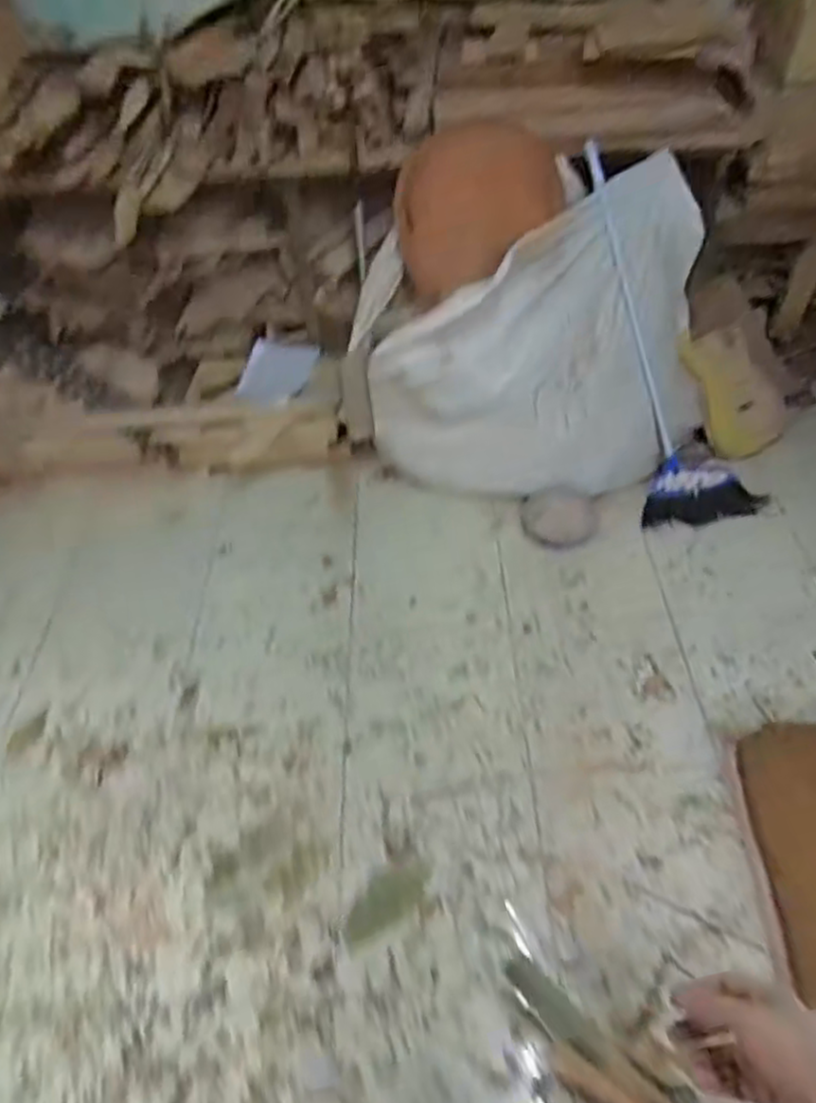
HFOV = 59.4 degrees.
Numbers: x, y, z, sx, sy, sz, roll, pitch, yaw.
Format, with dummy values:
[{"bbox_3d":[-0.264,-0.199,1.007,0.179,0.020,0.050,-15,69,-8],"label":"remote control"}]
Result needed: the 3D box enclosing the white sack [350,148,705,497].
[{"bbox_3d":[0.341,-0.518,1.876,0.964,0.627,0.469,-13,48,-8],"label":"white sack"}]

